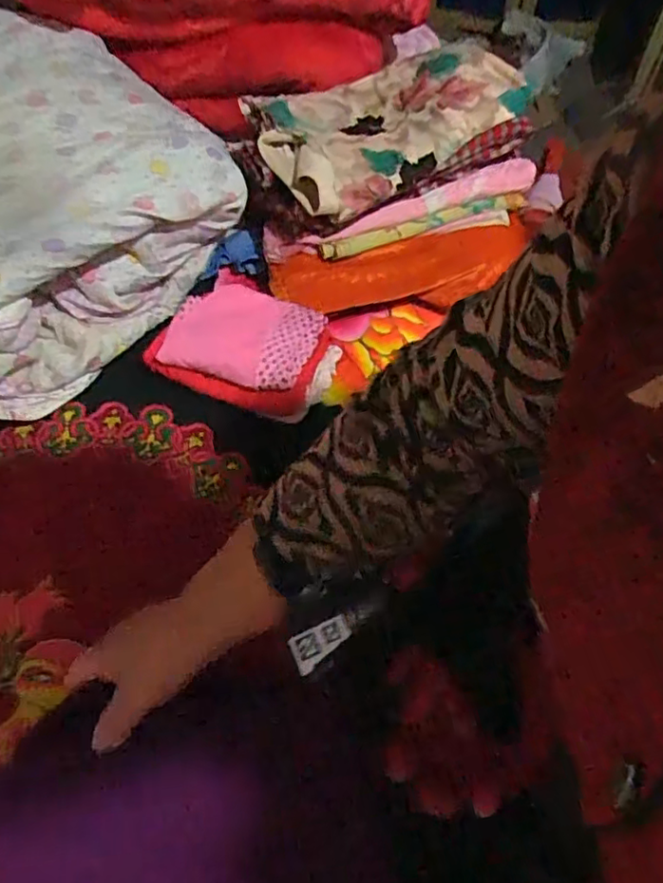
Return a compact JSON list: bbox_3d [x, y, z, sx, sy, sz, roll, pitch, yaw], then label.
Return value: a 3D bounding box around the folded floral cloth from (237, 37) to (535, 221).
[{"bbox_3d":[0.066,-0.378,0.731,0.316,0.060,0.208,-20,60,-14],"label":"folded floral cloth"}]

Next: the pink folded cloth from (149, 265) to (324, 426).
[{"bbox_3d":[-0.099,-0.109,0.702,0.193,0.061,0.135,21,59,11],"label":"pink folded cloth"}]

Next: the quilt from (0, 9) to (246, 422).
[{"bbox_3d":[-0.337,-0.255,0.705,0.384,0.235,0.301,-34,64,-21],"label":"quilt"}]

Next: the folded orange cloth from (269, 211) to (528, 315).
[{"bbox_3d":[0.090,-0.206,0.744,0.315,0.050,0.088,-11,58,-9],"label":"folded orange cloth"}]

